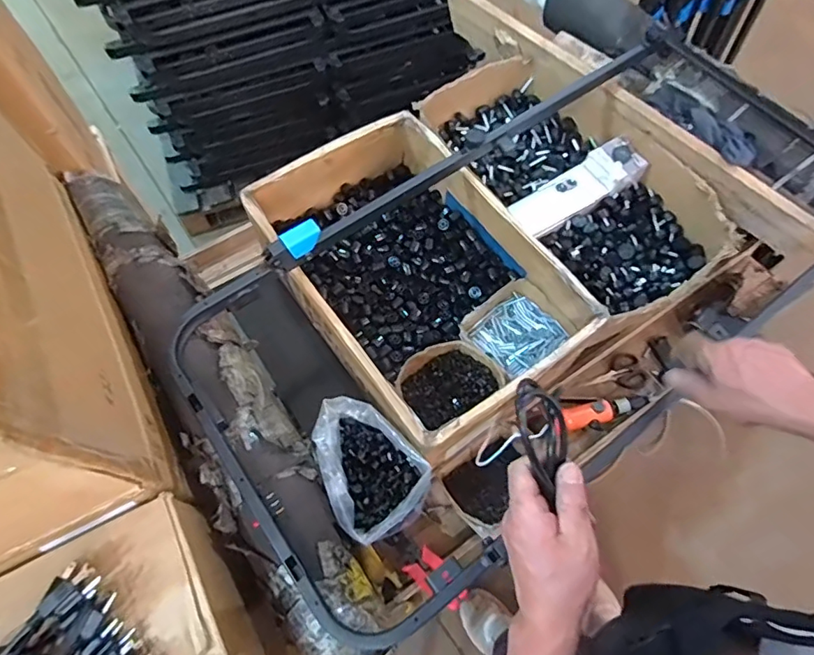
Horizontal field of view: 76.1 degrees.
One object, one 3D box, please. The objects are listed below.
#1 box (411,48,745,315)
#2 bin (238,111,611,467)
[{"bbox_3d":[0.303,-0.288,0.997,0.291,0.123,0.578,-33,70,-15],"label":"box"},{"bbox_3d":[0.009,-0.095,0.871,0.357,0.142,0.541,-32,70,-15],"label":"bin"}]

